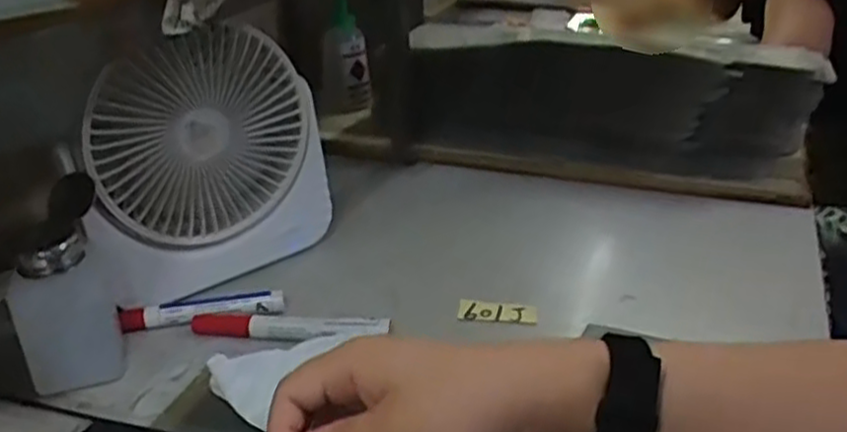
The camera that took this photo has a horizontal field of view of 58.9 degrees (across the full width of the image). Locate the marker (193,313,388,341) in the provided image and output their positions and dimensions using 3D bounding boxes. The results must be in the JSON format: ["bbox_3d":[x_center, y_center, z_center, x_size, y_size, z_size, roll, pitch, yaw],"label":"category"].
[{"bbox_3d":[-0.094,0.077,0.517,0.139,0.015,0.019,1,28,9],"label":"marker"}]

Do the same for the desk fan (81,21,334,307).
[{"bbox_3d":[-0.154,-0.033,0.547,0.179,0.188,0.056,-16,30,-23],"label":"desk fan"}]

